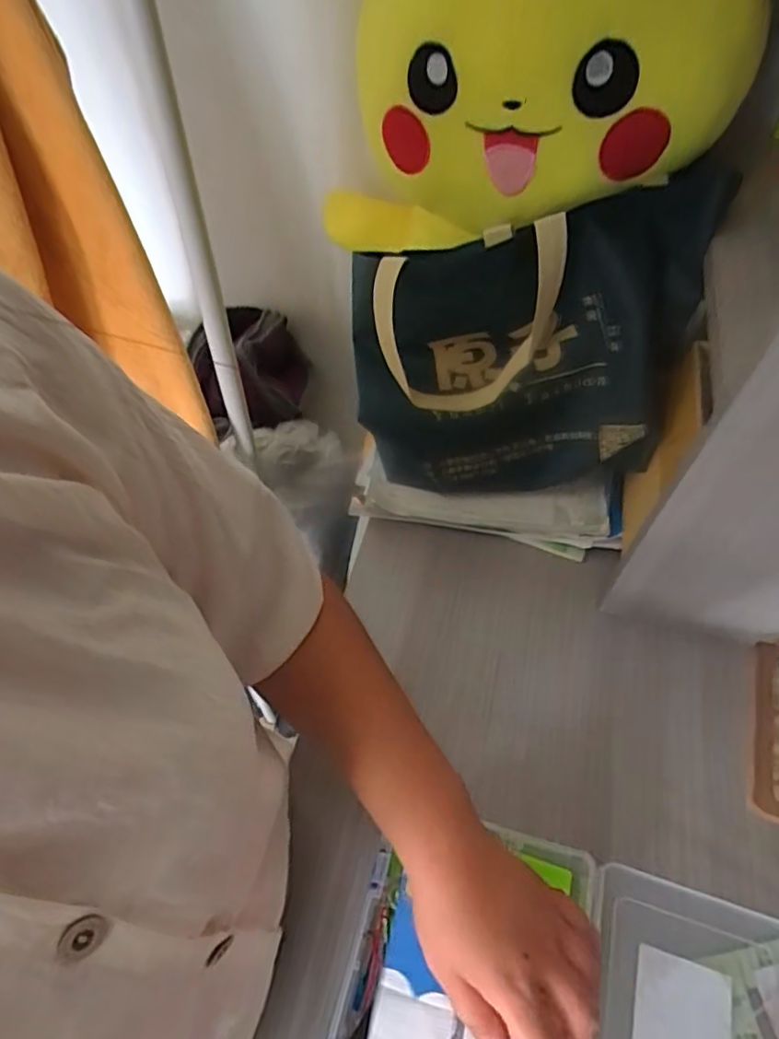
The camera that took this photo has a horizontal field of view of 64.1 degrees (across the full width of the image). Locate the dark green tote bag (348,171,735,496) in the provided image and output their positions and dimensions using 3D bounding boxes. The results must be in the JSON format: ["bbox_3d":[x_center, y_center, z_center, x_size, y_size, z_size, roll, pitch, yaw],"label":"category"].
[{"bbox_3d":[0.116,-0.160,0.587,0.300,0.268,0.127,2,55,0],"label":"dark green tote bag"}]

